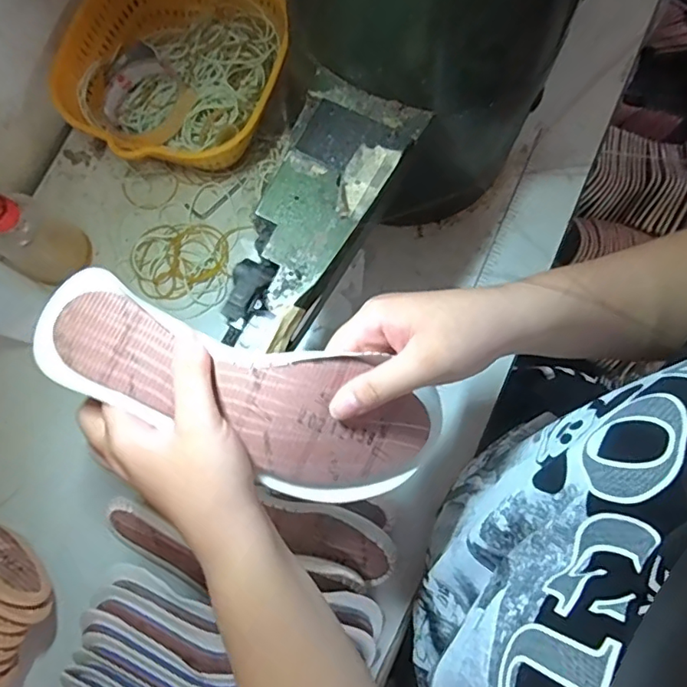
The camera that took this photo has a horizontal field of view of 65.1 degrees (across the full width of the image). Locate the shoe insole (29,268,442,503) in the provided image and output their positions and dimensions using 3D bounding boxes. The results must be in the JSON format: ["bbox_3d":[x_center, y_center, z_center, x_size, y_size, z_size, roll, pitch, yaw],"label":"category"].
[{"bbox_3d":[-0.063,0.029,0.333,0.252,0.035,0.089,23,80,-5],"label":"shoe insole"}]

